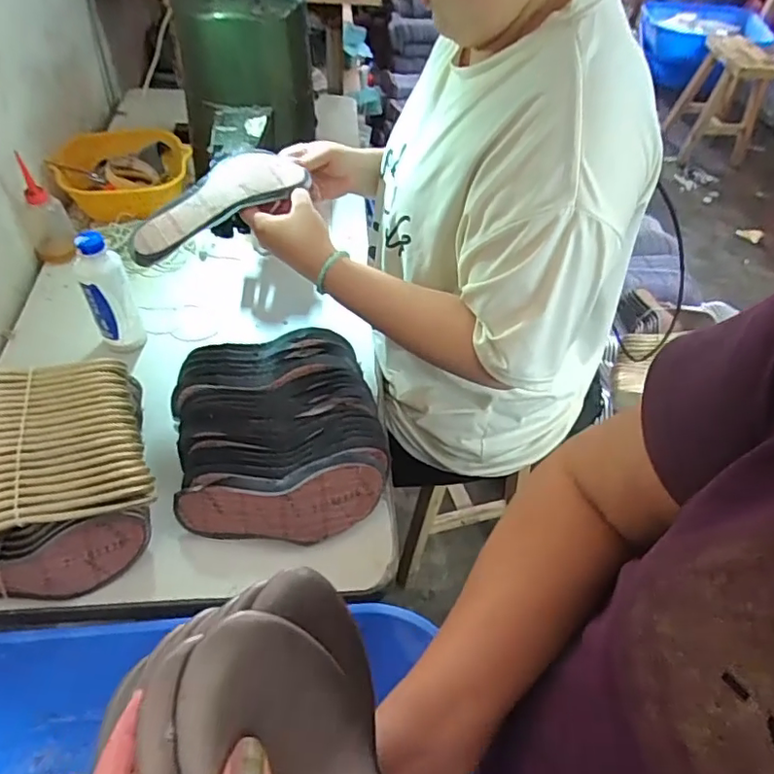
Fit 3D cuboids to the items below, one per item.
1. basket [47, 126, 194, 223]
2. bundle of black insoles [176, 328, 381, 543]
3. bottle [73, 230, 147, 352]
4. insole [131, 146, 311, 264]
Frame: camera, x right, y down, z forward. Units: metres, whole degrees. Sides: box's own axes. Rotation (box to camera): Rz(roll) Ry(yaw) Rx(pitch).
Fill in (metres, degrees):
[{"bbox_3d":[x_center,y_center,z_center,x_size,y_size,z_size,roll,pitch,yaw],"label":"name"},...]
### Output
[{"bbox_3d":[-0.453,-0.373,1.004,0.217,0.078,0.181,-6,52,-8],"label":"basket"},{"bbox_3d":[-0.133,0.046,0.695,0.242,0.070,0.282,-7,52,-9],"label":"bundle of black insoles"},{"bbox_3d":[-0.365,-0.119,0.760,0.058,0.172,0.047,-21,55,-19],"label":"bottle"},{"bbox_3d":[-0.198,-0.213,0.668,0.216,0.037,0.089,-36,60,-13],"label":"insole"}]

